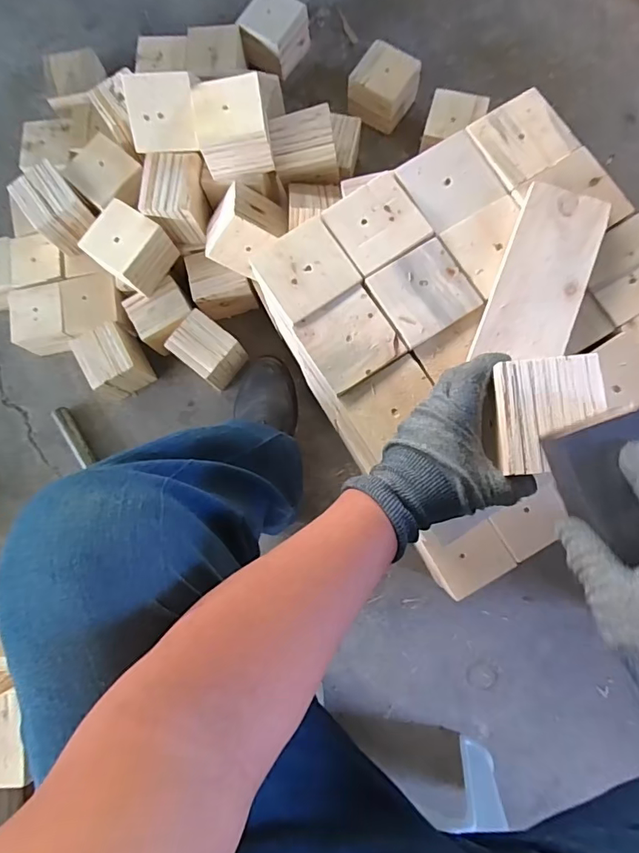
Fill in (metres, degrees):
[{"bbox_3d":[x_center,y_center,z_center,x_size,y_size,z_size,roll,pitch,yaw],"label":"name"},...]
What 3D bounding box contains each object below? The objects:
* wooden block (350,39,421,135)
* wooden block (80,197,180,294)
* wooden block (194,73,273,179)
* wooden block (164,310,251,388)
[{"bbox_3d":[0.114,-0.594,0.846,0.100,0.084,0.102,33,88,10],"label":"wooden block"},{"bbox_3d":[-0.285,-0.269,0.737,0.102,0.087,0.096,35,87,8],"label":"wooden block"},{"bbox_3d":[-0.124,-0.411,0.656,0.110,0.072,0.101,-5,82,4],"label":"wooden block"},{"bbox_3d":[-0.181,-0.125,0.777,0.099,0.071,0.081,40,87,8],"label":"wooden block"}]

